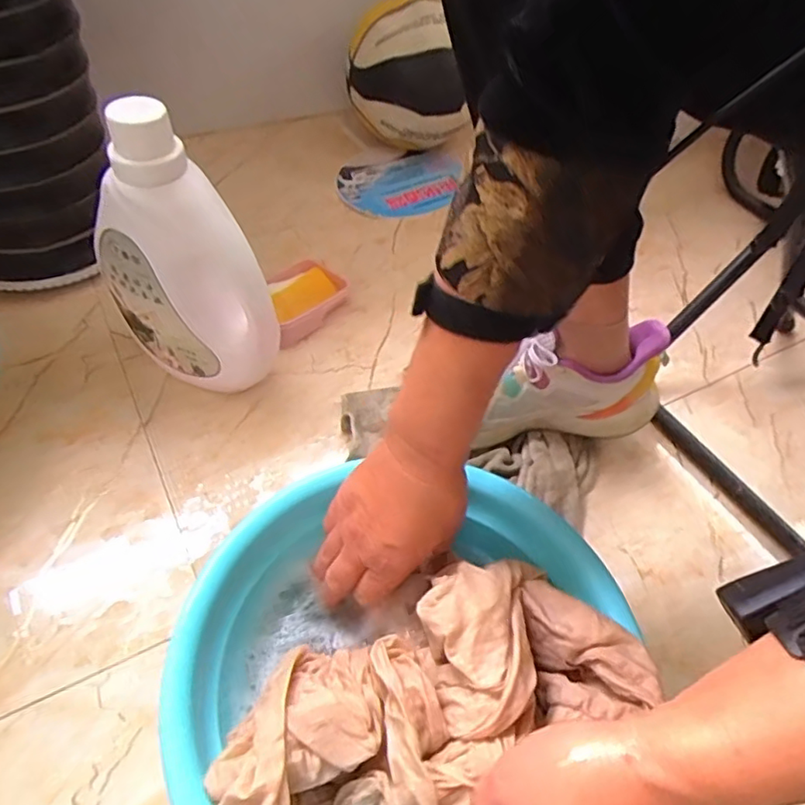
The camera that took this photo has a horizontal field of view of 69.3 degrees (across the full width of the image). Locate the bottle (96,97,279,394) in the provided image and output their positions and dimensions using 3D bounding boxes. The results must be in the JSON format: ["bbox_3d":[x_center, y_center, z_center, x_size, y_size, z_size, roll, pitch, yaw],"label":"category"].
[{"bbox_3d":[-0.208,-0.127,0.565,0.174,0.281,0.071,24,52,13],"label":"bottle"}]

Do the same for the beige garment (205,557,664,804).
[{"bbox_3d":[0.019,0.178,0.362,0.249,0.079,0.131,-19,54,-9],"label":"beige garment"}]

